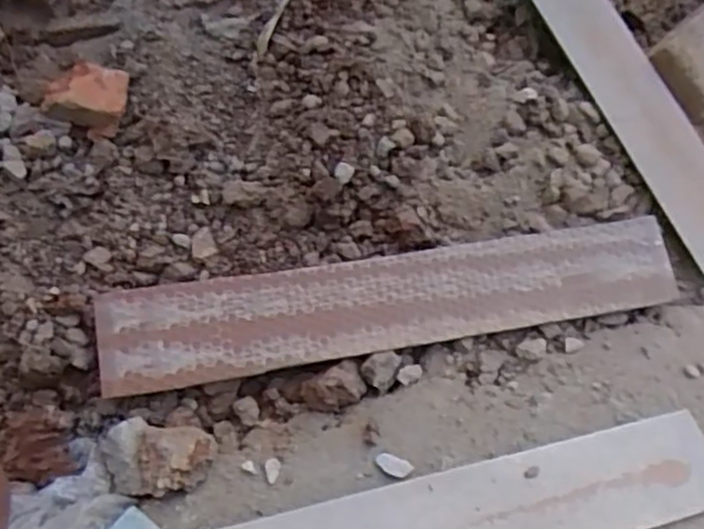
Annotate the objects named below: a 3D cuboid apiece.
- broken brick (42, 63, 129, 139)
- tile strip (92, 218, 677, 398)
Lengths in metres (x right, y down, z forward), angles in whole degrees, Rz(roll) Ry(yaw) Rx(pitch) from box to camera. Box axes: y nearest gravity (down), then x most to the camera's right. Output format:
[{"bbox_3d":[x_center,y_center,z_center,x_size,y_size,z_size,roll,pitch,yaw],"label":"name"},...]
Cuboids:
[{"bbox_3d":[-0.266,-0.166,0.724,0.078,0.054,0.059,5,49,2],"label":"broken brick"},{"bbox_3d":[0.051,0.036,0.728,0.586,0.008,0.095,-8,73,-11],"label":"tile strip"}]

